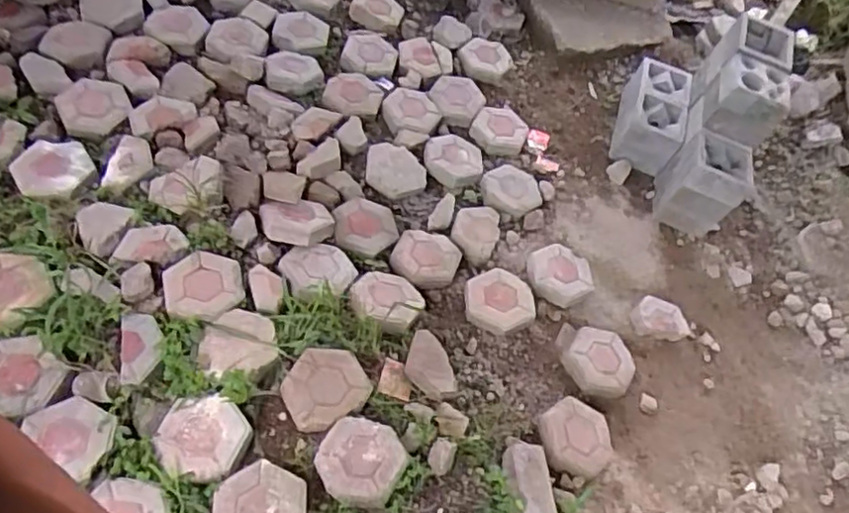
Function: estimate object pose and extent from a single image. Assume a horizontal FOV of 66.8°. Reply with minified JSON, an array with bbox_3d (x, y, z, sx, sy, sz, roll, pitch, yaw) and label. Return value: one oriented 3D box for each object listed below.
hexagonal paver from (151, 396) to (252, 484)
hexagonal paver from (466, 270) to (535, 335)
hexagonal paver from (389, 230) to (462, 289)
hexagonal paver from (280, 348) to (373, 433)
[{"bbox_3d":[-0.499,0.404,1.438,0.197,0.035,0.184,14,54,-5],"label":"hexagonal paver"},{"bbox_3d":[0.225,0.126,1.918,0.210,0.059,0.206,6,55,-1],"label":"hexagonal paver"},{"bbox_3d":[0.005,0.004,1.973,0.202,0.058,0.198,25,54,3],"label":"hexagonal paver"},{"bbox_3d":[-0.241,0.305,1.540,0.205,0.041,0.183,-25,66,-28],"label":"hexagonal paver"}]

